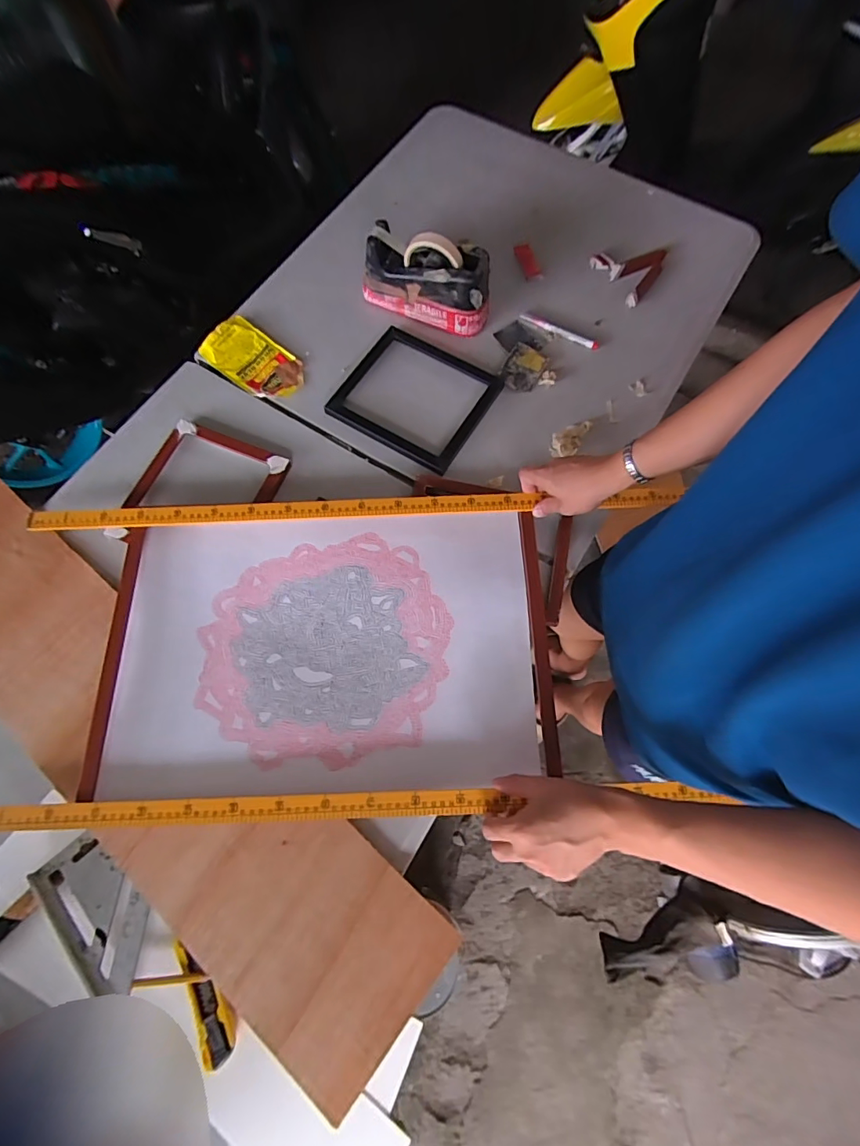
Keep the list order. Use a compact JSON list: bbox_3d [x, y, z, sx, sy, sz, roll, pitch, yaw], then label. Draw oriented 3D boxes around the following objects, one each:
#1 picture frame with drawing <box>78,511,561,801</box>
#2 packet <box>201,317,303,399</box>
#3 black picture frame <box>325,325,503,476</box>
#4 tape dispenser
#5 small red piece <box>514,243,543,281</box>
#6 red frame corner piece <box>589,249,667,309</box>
[{"bbox_3d":[-0.133,0.093,0.603,0.556,0.029,0.337,-2,72,-1],"label":"picture frame with drawing"},{"bbox_3d":[-0.278,-0.343,0.754,0.162,0.021,0.096,36,75,11],"label":"packet"},{"bbox_3d":[-0.022,-0.275,0.734,0.213,0.012,0.195,31,74,10],"label":"black picture frame"},{"bbox_3d":[-0.006,-0.466,0.748,0.205,0.114,0.072,18,72,6],"label":"tape dispenser"},{"bbox_3d":[0.173,-0.550,0.835,0.029,0.007,0.079,-14,72,-5],"label":"small red piece"},{"bbox_3d":[0.356,-0.522,0.816,0.116,0.014,0.121,-26,74,-9],"label":"red frame corner piece"}]

